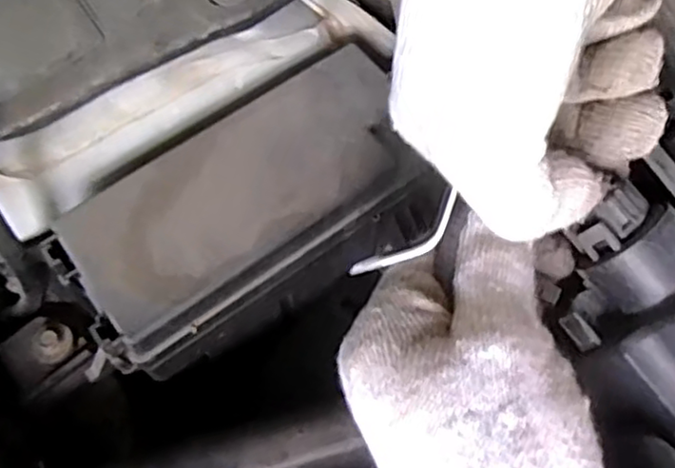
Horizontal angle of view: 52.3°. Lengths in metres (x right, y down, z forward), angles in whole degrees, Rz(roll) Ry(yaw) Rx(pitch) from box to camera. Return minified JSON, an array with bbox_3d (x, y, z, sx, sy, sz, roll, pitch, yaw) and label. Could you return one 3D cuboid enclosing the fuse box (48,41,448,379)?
[{"bbox_3d":[-0.041,-0.010,0.357,0.179,0.071,0.096,-29,63,-14],"label":"fuse box"}]

